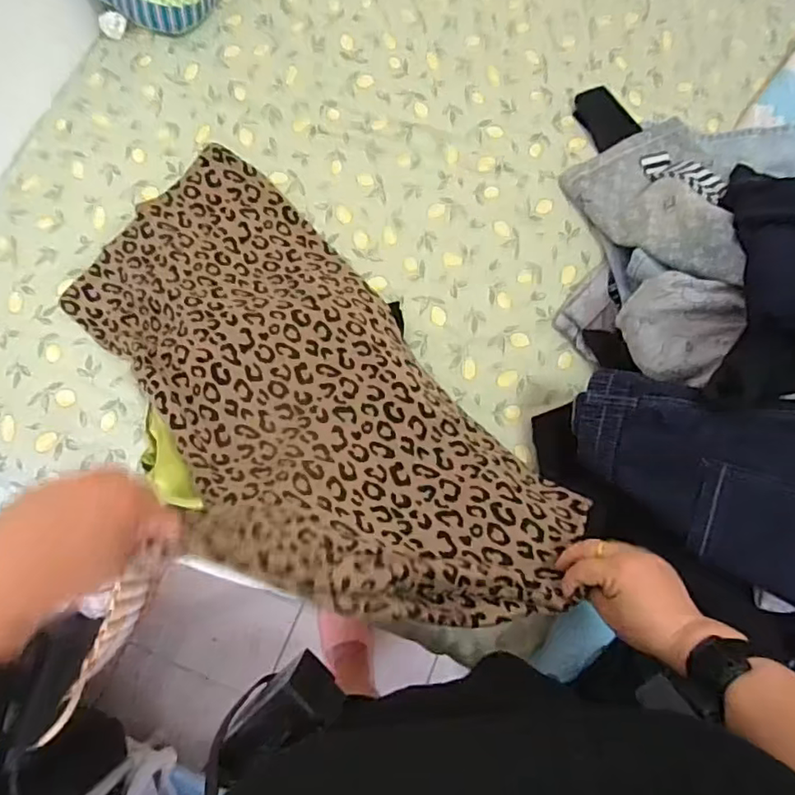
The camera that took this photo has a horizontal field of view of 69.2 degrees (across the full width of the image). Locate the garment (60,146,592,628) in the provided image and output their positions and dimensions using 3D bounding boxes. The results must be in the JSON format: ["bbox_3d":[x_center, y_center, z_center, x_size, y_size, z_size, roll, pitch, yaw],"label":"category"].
[{"bbox_3d":[-0.118,-0.030,0.635,0.288,0.203,0.669,-39,67,-10],"label":"garment"}]

